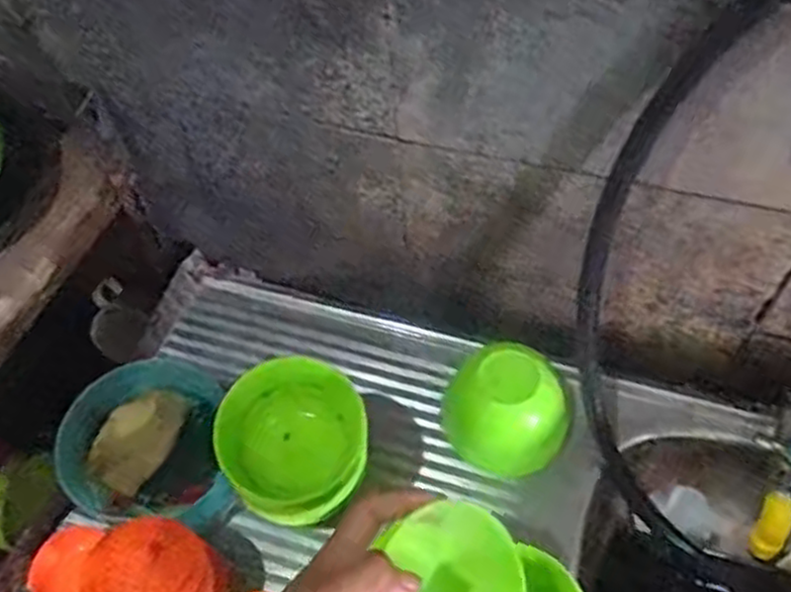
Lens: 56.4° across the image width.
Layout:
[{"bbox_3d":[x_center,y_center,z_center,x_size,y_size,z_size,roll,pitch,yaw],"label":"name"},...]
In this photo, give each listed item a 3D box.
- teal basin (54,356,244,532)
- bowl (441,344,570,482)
[{"bbox_3d":[-0.202,0.127,0.655,0.147,0.081,0.142,-1,57,2],"label":"teal basin"},{"bbox_3d":[0.096,0.105,0.650,0.104,0.096,0.089,25,62,18],"label":"bowl"}]

